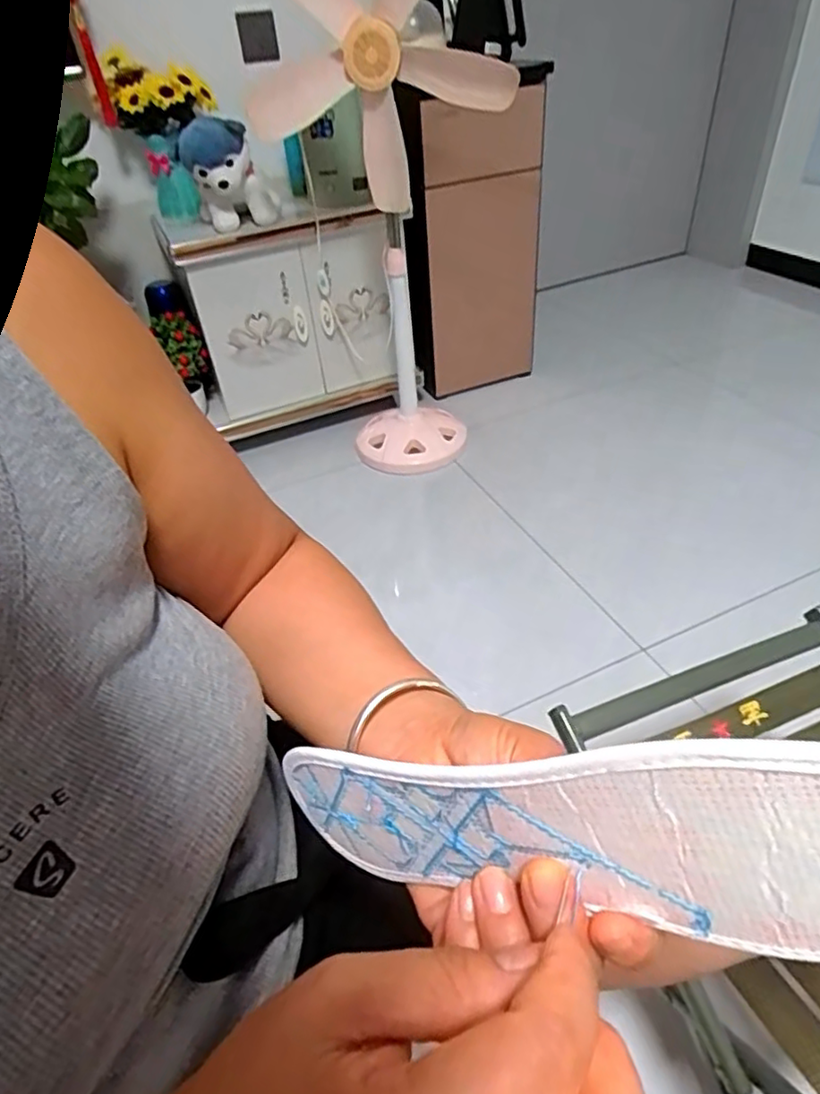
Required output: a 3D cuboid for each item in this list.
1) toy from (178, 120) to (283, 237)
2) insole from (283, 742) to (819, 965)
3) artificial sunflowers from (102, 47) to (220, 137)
[{"bbox_3d":[-0.354,-0.732,1.244,0.160,0.185,0.105,-13,41,-6],"label":"toy"},{"bbox_3d":[0.052,0.084,0.188,0.239,0.082,0.012,-9,30,32],"label":"insole"},{"bbox_3d":[-0.510,-0.923,1.272,0.196,0.139,0.073,-3,41,4],"label":"artificial sunflowers"}]

